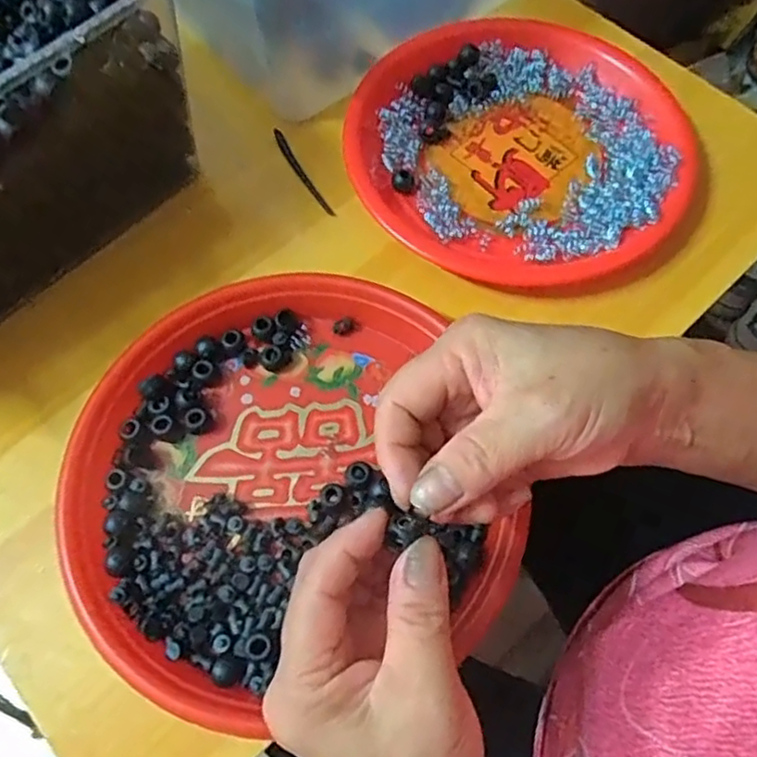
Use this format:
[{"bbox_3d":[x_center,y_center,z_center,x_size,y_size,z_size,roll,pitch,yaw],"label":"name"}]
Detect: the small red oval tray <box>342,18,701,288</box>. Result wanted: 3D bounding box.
[{"bbox_3d":[0.094,-0.156,0.437,0.220,0.033,0.218,22,67,11],"label":"small red oval tray"}]

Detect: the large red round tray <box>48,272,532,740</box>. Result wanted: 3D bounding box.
[{"bbox_3d":[-0.057,0.051,0.344,0.219,0.031,0.217,-1,67,2],"label":"large red round tray"}]

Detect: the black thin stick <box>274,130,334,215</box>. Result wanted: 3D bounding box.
[{"bbox_3d":[-0.053,-0.143,0.444,0.007,0.008,0.081,-29,69,-10],"label":"black thin stick"}]

